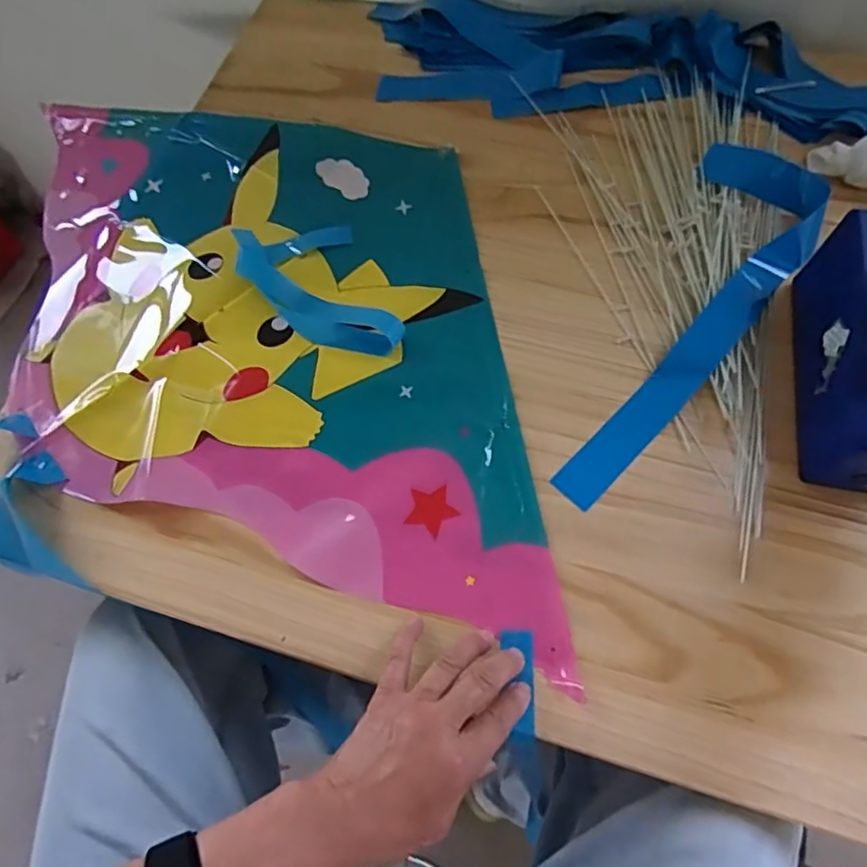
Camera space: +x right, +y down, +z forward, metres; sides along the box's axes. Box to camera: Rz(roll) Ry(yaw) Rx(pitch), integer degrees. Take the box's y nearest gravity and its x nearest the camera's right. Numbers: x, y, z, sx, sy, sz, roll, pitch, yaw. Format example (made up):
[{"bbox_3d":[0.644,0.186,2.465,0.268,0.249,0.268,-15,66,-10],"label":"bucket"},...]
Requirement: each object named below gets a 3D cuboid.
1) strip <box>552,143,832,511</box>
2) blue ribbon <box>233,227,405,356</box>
[{"bbox_3d":[0.224,-0.106,0.529,0.132,0.039,0.396,31,72,15],"label":"strip"},{"bbox_3d":[-0.116,-0.140,0.583,0.116,0.014,0.193,-24,65,-7],"label":"blue ribbon"}]

